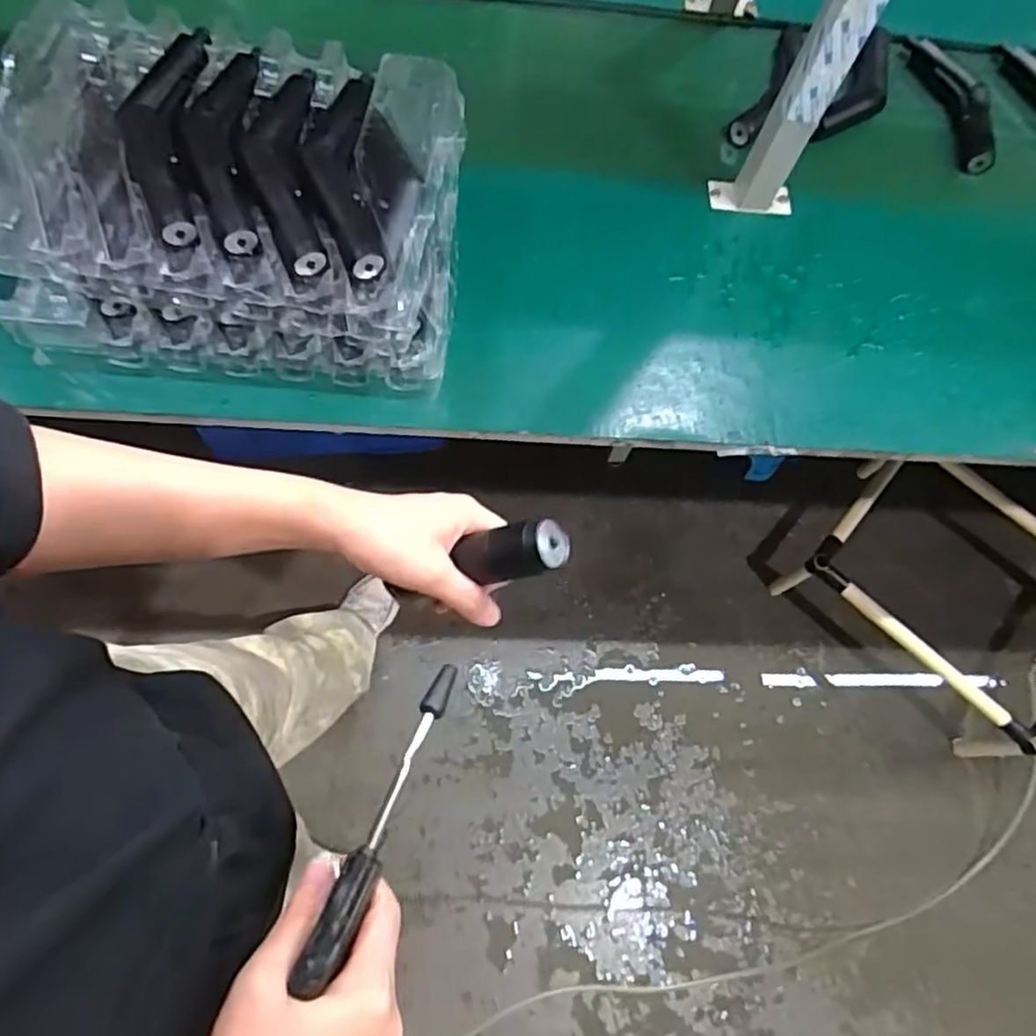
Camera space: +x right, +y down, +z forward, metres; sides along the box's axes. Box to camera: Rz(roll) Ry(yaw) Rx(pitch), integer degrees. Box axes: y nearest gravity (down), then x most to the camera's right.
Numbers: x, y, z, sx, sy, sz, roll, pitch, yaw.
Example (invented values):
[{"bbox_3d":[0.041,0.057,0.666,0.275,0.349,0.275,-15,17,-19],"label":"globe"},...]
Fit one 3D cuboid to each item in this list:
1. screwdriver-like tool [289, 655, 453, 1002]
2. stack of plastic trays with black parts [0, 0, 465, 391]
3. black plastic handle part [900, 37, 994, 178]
[{"bbox_3d":[-0.067,0.150,0.352,0.016,0.021,0.160,21,60,5],"label":"screwdriver-like tool"},{"bbox_3d":[-0.278,-0.299,0.678,0.424,0.166,0.304,5,69,-4],"label":"stack of plastic trays with black parts"},{"bbox_3d":[0.583,-0.567,0.913,0.062,0.048,0.235,-7,70,-9],"label":"black plastic handle part"}]

